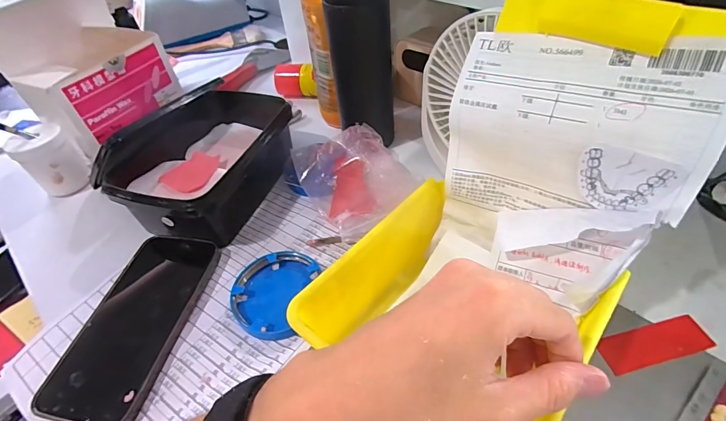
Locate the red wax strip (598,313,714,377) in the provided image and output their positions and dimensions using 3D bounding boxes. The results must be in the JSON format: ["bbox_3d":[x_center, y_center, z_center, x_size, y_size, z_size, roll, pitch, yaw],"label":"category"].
[{"bbox_3d":[0.214,0.097,0.277,0.082,0.004,0.027,-12,46,-6],"label":"red wax strip"}]

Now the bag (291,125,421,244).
[{"bbox_3d":[-0.001,-0.037,0.401,0.125,0.042,0.118,-34,52,-25],"label":"bag"}]

